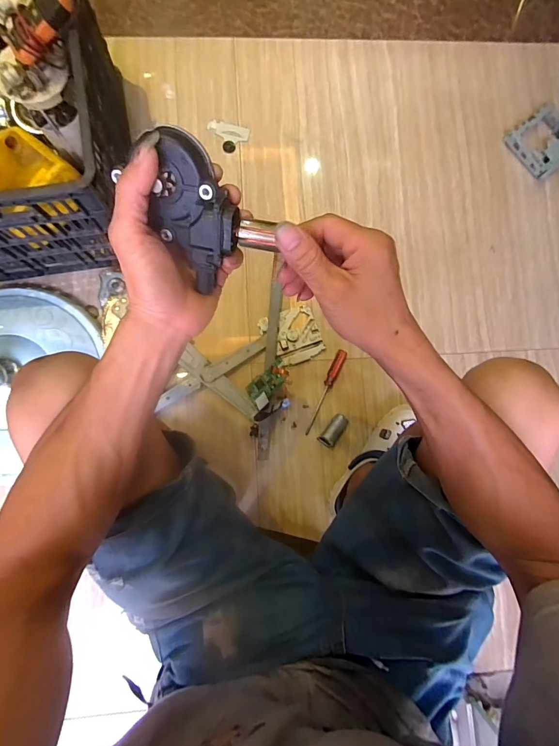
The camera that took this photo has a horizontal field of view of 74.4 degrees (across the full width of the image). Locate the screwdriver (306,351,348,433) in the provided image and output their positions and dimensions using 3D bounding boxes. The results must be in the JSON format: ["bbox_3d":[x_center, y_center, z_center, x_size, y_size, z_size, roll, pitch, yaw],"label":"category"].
[{"bbox_3d":[0.092,0.046,0.778,0.022,0.015,0.178,25,85,0],"label":"screwdriver"}]

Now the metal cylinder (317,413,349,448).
[{"bbox_3d":[0.118,0.122,0.784,0.039,0.042,0.076,34,85,1],"label":"metal cylinder"}]

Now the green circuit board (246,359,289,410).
[{"bbox_3d":[-0.022,0.020,0.769,0.053,0.032,0.104,45,85,2],"label":"green circuit board"}]

